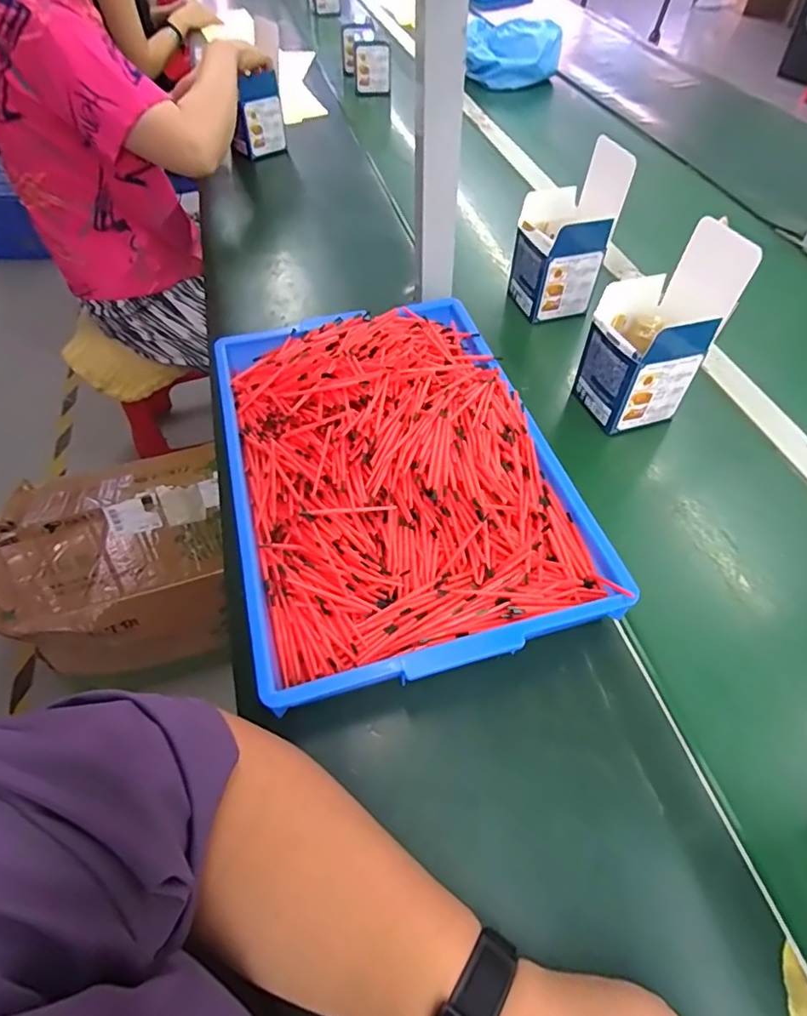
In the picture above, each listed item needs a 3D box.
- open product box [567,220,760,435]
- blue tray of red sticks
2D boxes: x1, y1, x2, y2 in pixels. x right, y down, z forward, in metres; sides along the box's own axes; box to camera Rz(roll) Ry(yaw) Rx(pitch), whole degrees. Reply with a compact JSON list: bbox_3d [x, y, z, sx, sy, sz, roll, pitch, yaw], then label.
[{"bbox_3d":[0.246,-0.172,0.548,0.106,0.186,0.094,-11,52,-7],"label":"open product box"},{"bbox_3d":[-0.016,-0.050,0.509,0.282,0.074,0.414,-12,52,-7],"label":"blue tray of red sticks"}]

